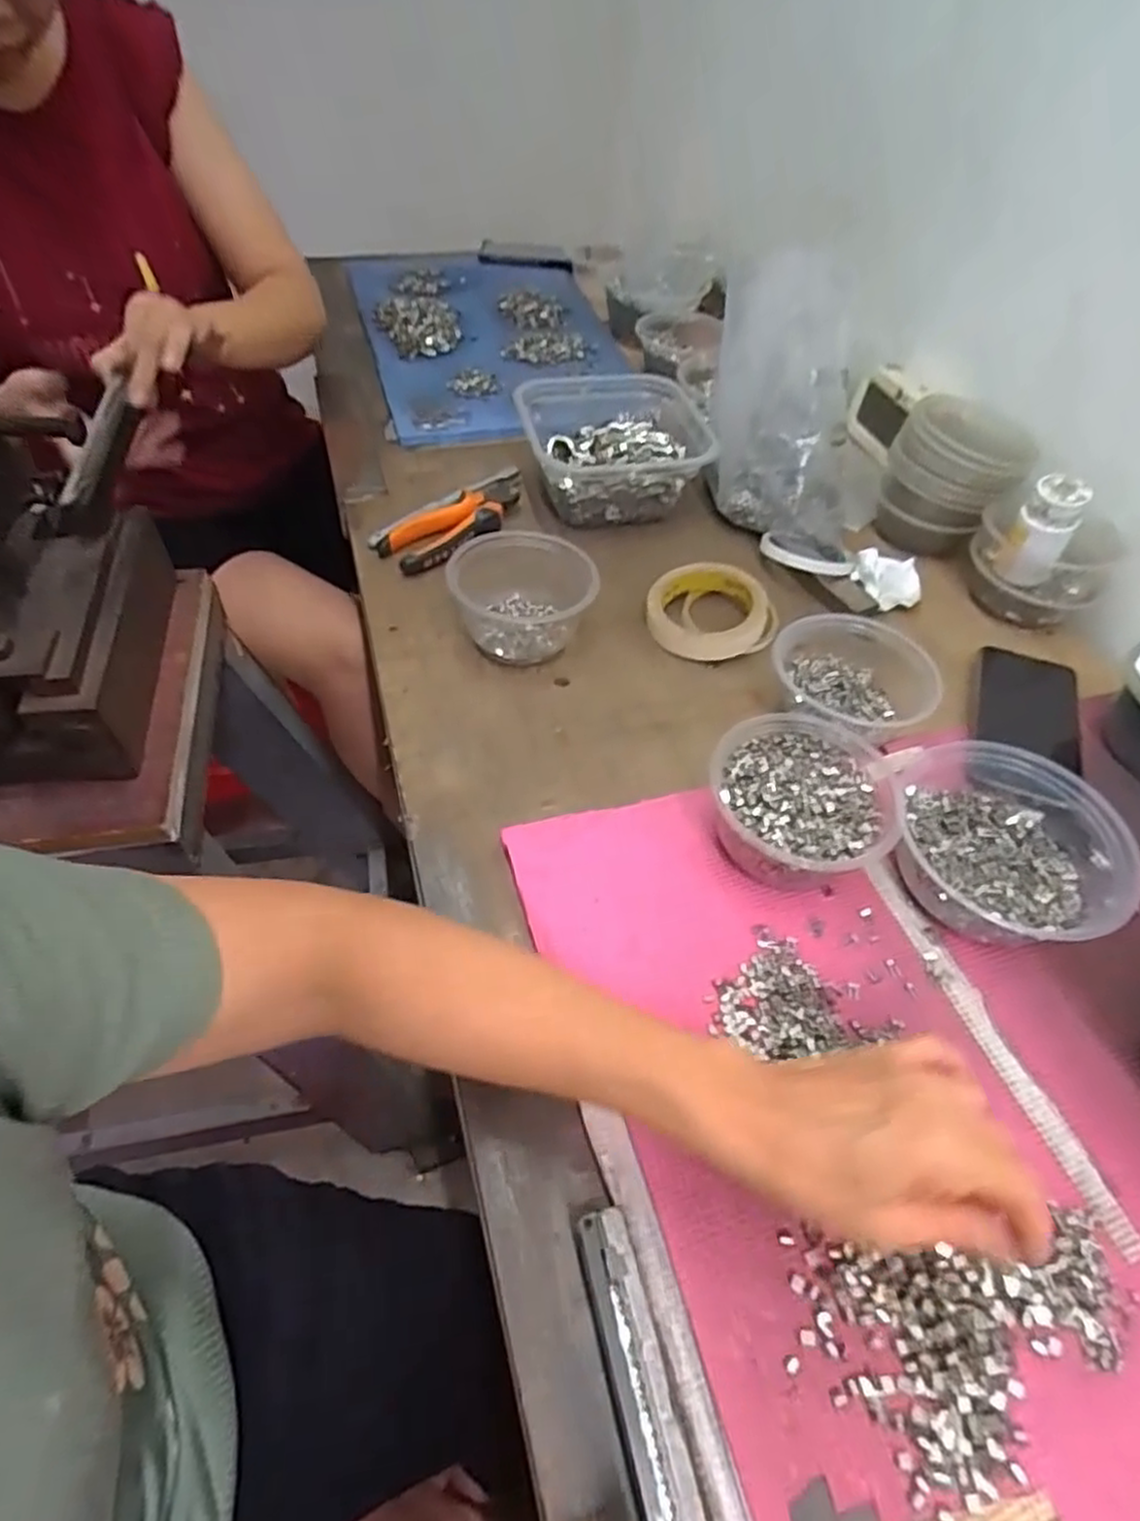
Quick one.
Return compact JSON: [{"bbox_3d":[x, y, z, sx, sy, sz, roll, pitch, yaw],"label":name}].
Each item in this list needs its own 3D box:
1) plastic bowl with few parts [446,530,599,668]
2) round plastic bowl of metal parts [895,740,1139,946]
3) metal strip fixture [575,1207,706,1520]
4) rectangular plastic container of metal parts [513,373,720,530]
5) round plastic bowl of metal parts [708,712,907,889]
[{"bbox_3d":[-0.037,-0.131,0.607,0.111,0.060,0.101,3,51,-3],"label":"plastic bowl with few parts"},{"bbox_3d":[0.275,0.047,0.467,0.138,0.052,0.148,34,56,21],"label":"round plastic bowl of metal parts"},{"bbox_3d":[0.027,0.248,0.311,0.022,0.006,0.108,-14,52,-8],"label":"metal strip fixture"},{"bbox_3d":[0.047,-0.309,0.738,0.185,0.063,0.157,-3,51,-6],"label":"rectangular plastic container of metal parts"},{"bbox_3d":[0.145,0.029,0.480,0.110,0.053,0.114,3,51,-3],"label":"round plastic bowl of metal parts"}]

